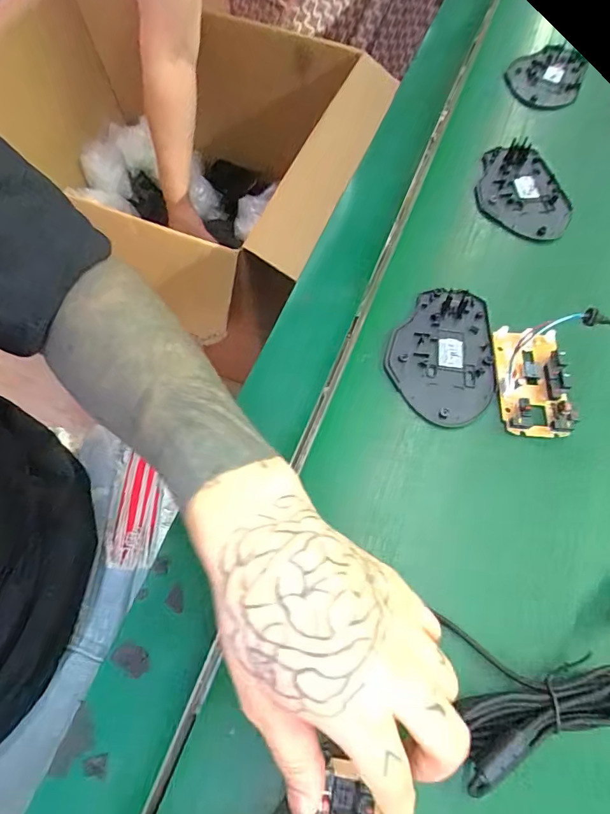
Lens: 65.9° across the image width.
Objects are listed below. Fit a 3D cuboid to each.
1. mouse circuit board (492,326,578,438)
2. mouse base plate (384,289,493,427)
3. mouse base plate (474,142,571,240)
[{"bbox_3d":[0.155,-0.019,0.320,0.044,0.016,0.079,3,64,0],"label":"mouse circuit board"},{"bbox_3d":[0.096,-0.039,0.333,0.072,0.006,0.107,12,64,5],"label":"mouse base plate"},{"bbox_3d":[0.189,-0.185,0.408,0.071,0.017,0.103,3,64,-1],"label":"mouse base plate"}]

